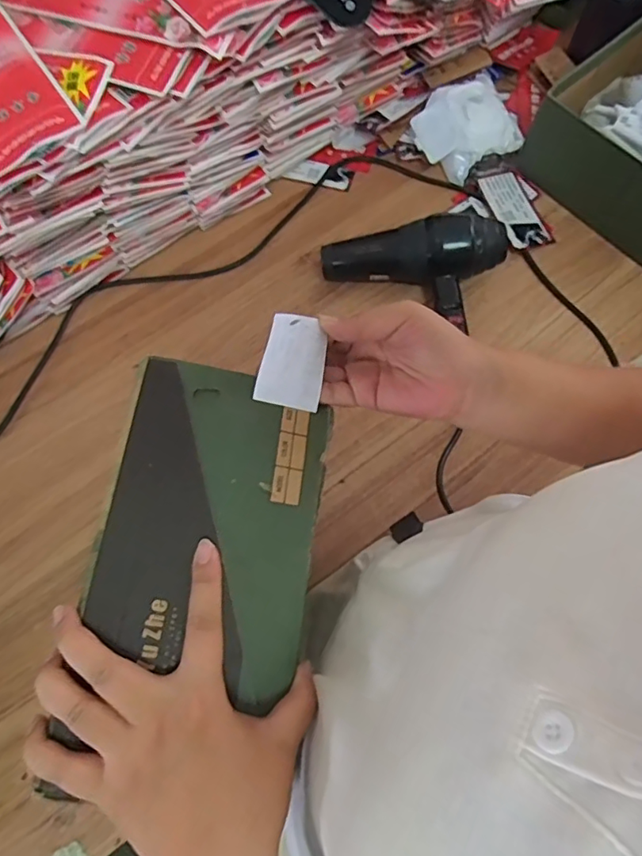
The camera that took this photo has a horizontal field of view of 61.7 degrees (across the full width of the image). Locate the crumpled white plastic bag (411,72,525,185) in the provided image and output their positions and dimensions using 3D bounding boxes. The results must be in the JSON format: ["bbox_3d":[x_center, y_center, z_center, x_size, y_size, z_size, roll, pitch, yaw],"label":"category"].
[{"bbox_3d":[0.217,-0.442,0.801,0.140,0.071,0.129,-12,71,-3],"label":"crumpled white plastic bag"}]

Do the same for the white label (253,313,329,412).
[{"bbox_3d":[-0.018,-0.045,0.364,0.043,0.005,0.060,11,99,-16],"label":"white label"}]

